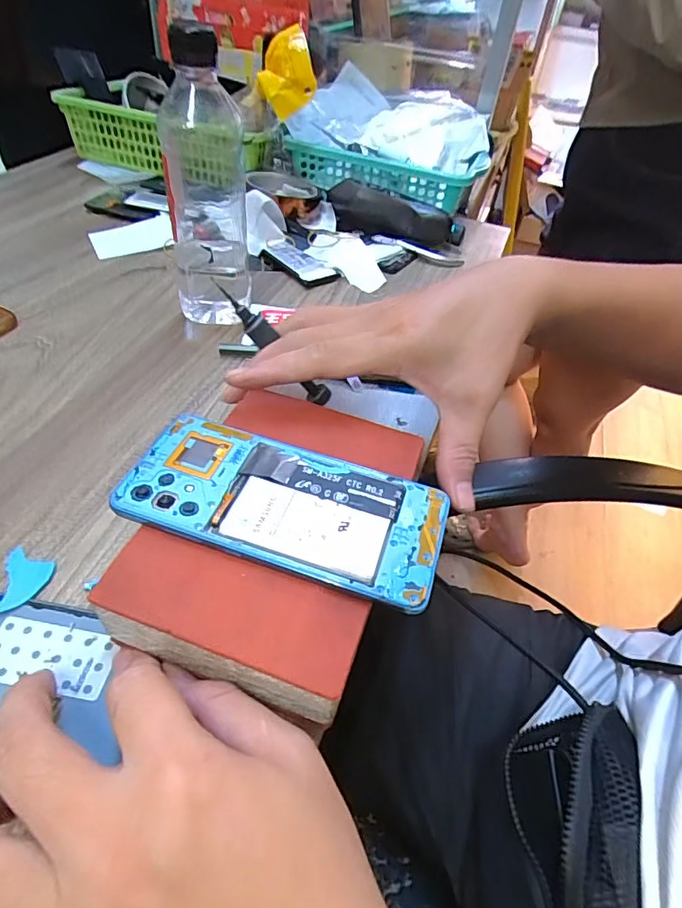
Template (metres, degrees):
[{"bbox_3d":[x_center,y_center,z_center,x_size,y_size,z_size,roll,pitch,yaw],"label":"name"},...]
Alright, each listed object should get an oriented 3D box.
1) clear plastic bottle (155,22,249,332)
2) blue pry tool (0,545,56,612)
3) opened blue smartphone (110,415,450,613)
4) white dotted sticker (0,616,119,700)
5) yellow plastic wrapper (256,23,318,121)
[{"bbox_3d":[-0.105,-0.204,0.393,0.057,0.194,0.057,-3,46,-8],"label":"clear plastic bottle"},{"bbox_3d":[-0.162,0.062,0.262,0.023,0.004,0.037,-8,47,-13],"label":"blue pry tool"},{"bbox_3d":[-0.029,0.024,0.256,0.157,0.008,0.071,17,47,9],"label":"opened blue smartphone"},{"bbox_3d":[-0.136,0.094,0.237,0.058,0.004,0.028,9,46,4],"label":"white dotted sticker"},{"bbox_3d":[-0.056,-0.394,0.523,0.061,0.066,0.053,-1,46,-6],"label":"yellow plastic wrapper"}]

